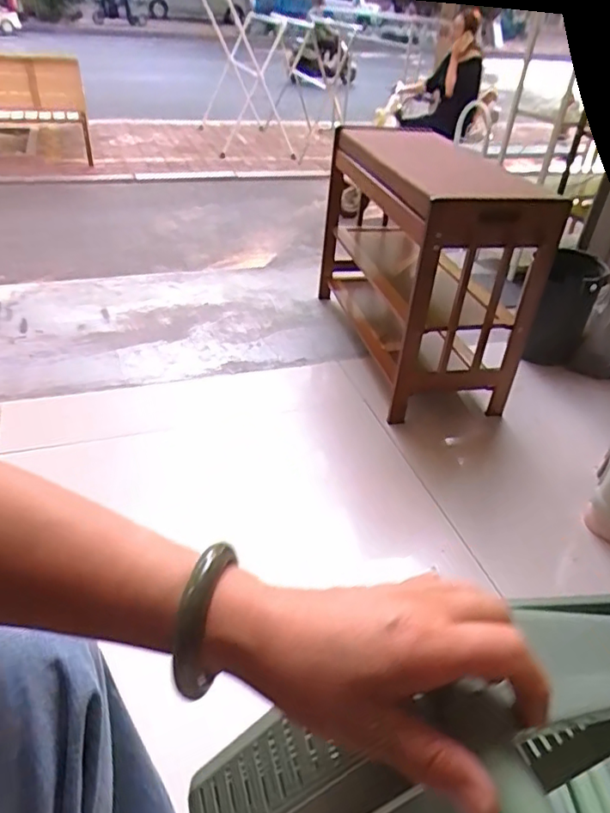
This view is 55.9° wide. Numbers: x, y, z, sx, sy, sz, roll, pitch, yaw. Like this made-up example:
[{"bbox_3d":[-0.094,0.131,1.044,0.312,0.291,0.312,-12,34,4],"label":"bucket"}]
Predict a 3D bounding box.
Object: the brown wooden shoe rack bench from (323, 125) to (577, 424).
[{"bbox_3d":[0.271,-0.385,1.492,0.299,0.510,0.768,-4,37,-13],"label":"brown wooden shoe rack bench"}]

